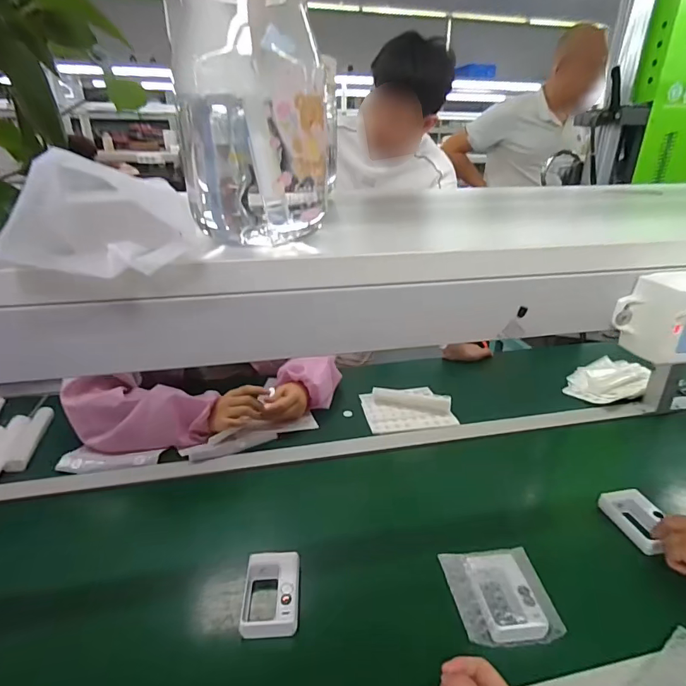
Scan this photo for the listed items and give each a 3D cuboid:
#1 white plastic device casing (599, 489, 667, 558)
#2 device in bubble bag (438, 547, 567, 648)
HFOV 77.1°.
[{"bbox_3d":[0.433,0.257,0.626,0.068,0.025,0.099,-2,25,-8],"label":"white plastic device casing"},{"bbox_3d":[0.193,0.303,0.528,0.117,0.026,0.111,-1,25,-6],"label":"device in bubble bag"}]

